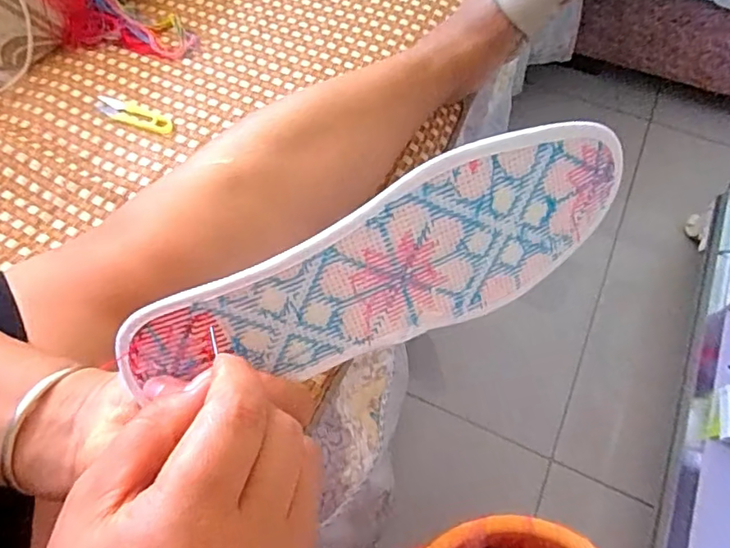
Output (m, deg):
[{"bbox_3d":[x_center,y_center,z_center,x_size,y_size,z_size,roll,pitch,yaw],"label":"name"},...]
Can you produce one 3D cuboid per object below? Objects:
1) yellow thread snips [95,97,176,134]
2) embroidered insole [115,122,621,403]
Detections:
[{"bbox_3d":[-0.243,-0.169,0.571,0.093,0.006,0.026,18,62,10],"label":"yellow thread snips"},{"bbox_3d":[0.009,-0.004,0.245,0.238,0.079,0.015,-20,31,-6],"label":"embroidered insole"}]

